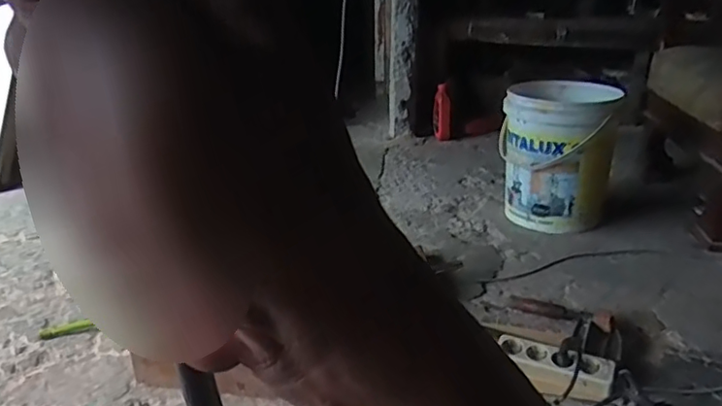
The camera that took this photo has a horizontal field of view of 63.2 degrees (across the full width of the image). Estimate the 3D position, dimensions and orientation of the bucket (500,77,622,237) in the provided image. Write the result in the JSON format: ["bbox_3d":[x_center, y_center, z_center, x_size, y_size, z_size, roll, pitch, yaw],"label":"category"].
[{"bbox_3d":[0.567,-0.147,1.710,0.301,0.377,0.366,4,23,18],"label":"bucket"}]

